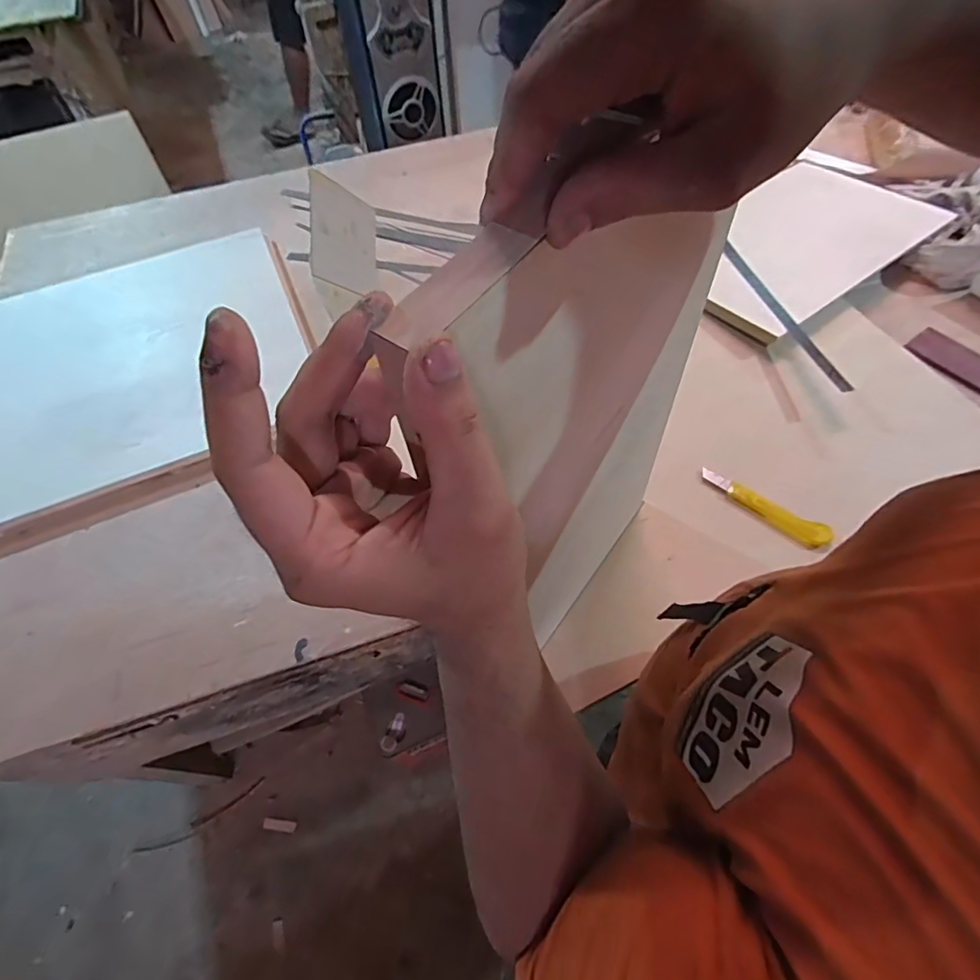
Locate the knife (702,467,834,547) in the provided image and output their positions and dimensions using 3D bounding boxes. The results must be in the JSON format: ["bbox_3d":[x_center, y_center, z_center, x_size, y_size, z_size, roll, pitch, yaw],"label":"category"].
[{"bbox_3d":[0.394,0.025,0.775,0.188,0.023,0.038,28,63,19],"label":"knife"}]

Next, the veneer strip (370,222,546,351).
[{"bbox_3d":[-0.012,-0.072,0.189,0.019,0.004,0.066,33,66,21],"label":"veneer strip"}]

